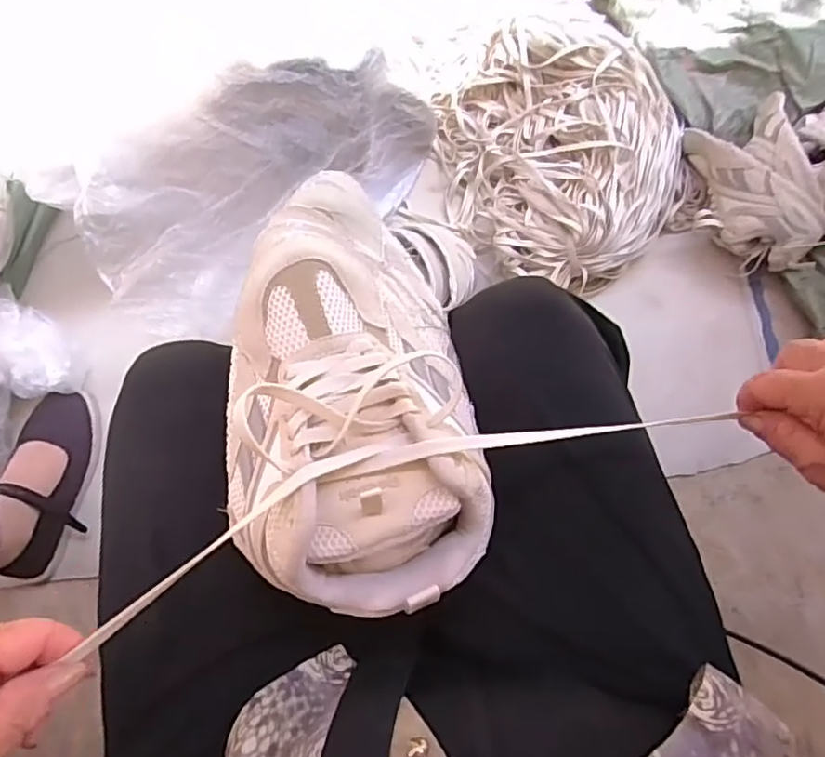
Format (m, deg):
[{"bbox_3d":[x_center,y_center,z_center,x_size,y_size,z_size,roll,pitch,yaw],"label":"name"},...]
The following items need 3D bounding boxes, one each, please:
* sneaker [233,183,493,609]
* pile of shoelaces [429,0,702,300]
[{"bbox_3d":[-0.037,-0.015,0.367,0.134,0.091,0.290,-8,57,-1],"label":"sneaker"},{"bbox_3d":[0.201,-0.316,0.817,0.330,0.090,0.364,-33,84,-4],"label":"pile of shoelaces"}]

